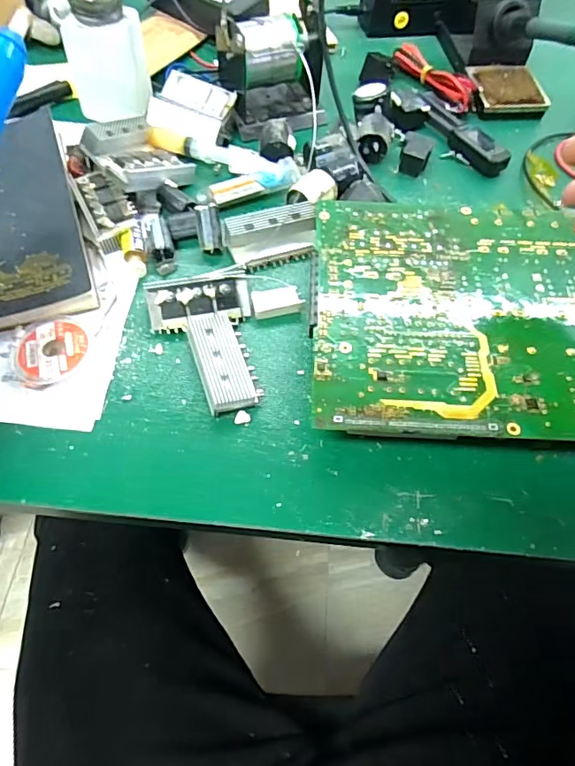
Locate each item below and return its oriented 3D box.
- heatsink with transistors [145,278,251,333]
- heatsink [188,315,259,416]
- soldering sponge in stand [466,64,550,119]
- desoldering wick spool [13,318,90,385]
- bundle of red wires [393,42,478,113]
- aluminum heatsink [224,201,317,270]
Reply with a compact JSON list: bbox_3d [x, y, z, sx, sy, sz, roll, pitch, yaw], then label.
[{"bbox_3d":[-0.062,-0.057,0.354,0.069,0.017,0.033,-10,101,-11],"label":"heatsink with transistors"},{"bbox_3d":[-0.045,-0.016,0.333,0.032,0.019,0.074,-13,62,-12],"label":"heatsink"},{"bbox_3d":[0.225,-0.305,0.521,0.072,0.017,0.070,-3,61,-6],"label":"soldering sponge in stand"},{"bbox_3d":[-0.156,-0.023,0.332,0.047,0.009,0.054,-15,63,-13],"label":"desoldering wick spool"},{"bbox_3d":[0.150,-0.311,0.508,0.034,0.023,0.104,-26,66,-18],"label":"bundle of red wires"},{"bbox_3d":[-0.011,-0.113,0.386,0.068,0.027,0.033,-20,64,-15],"label":"aluminum heatsink"}]

